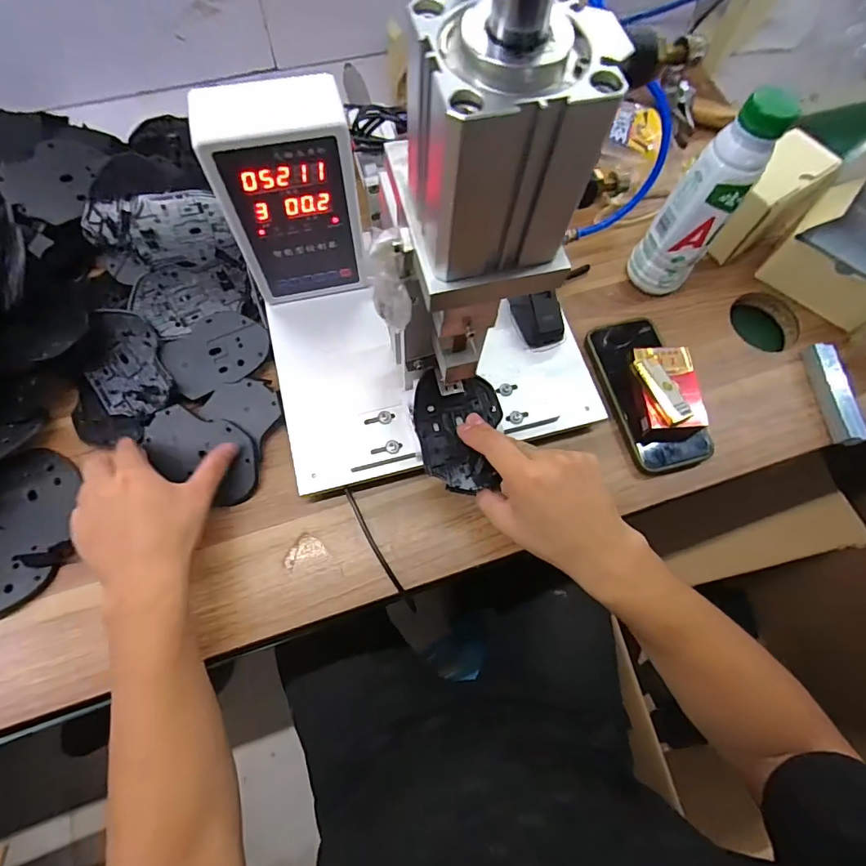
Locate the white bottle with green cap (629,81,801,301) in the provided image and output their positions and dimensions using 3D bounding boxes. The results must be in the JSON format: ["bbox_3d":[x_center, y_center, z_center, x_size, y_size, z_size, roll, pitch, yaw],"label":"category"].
[{"bbox_3d":[0.255,-0.210,0.451,0.055,0.204,0.053,1,70,-2],"label":"white bottle with green cap"}]

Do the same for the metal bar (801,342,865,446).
[{"bbox_3d":[0.414,-0.044,0.475,0.022,0.021,0.111,0,70,-3],"label":"metal bar"}]

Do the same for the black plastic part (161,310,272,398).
[{"bbox_3d":[-0.214,-0.081,0.461,0.094,0.009,0.077,-29,74,-12],"label":"black plastic part"}]

